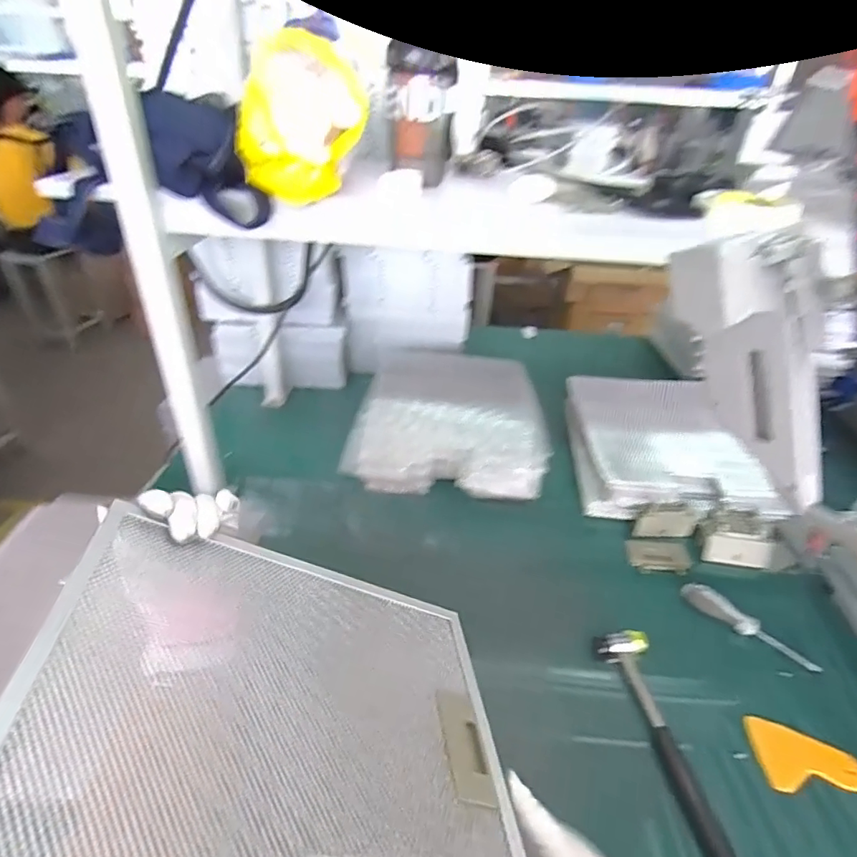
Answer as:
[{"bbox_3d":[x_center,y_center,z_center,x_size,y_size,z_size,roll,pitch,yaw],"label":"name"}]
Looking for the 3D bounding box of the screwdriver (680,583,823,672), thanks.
[{"bbox_3d":[0.411,0.255,0.659,0.165,0.037,0.028,27,41,31],"label":"screwdriver"}]

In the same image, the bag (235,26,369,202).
[{"bbox_3d":[-0.132,-0.311,0.524,0.103,0.141,0.107,-19,40,-29],"label":"bag"}]

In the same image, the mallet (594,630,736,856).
[{"bbox_3d":[0.256,0.331,0.548,0.053,0.030,0.249,-3,35,-9],"label":"mallet"}]

